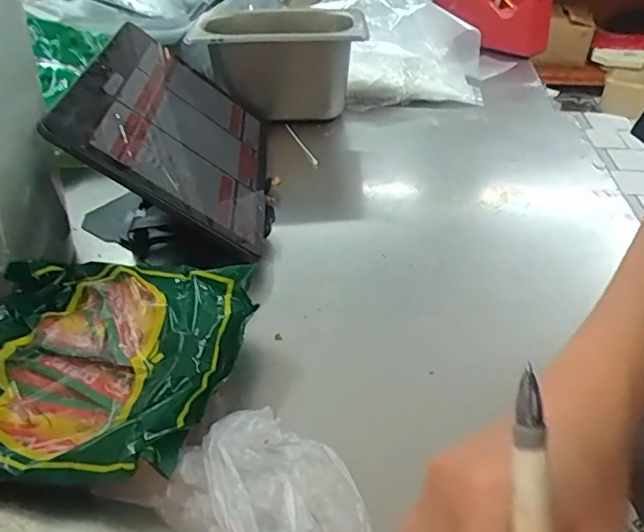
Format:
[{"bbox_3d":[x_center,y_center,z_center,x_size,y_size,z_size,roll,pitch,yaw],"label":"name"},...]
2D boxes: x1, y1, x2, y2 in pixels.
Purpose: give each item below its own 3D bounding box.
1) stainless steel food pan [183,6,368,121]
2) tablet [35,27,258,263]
[{"bbox_3d":[-0.050,-0.215,0.623,0.171,0.107,0.104,-8,38,-11],"label":"stainless steel food pan"},{"bbox_3d":[-0.117,-0.119,0.474,0.160,0.015,0.251,33,28,-25],"label":"tablet"}]

